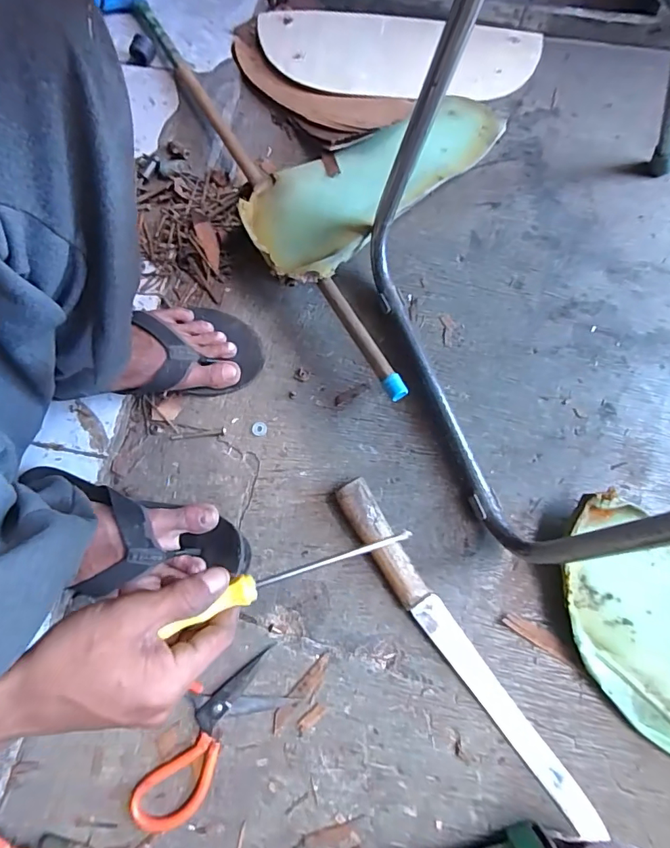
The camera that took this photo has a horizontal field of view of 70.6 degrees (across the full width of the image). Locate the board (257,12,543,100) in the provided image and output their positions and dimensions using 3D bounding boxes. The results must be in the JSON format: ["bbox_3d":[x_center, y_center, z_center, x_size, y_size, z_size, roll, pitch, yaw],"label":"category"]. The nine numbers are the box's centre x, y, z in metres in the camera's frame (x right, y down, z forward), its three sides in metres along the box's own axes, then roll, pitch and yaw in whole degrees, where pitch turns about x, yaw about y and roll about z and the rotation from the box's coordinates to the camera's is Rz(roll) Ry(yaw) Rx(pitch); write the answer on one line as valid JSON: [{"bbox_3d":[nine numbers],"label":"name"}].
[{"bbox_3d":[0.100,-0.562,0.722,0.425,0.027,0.160,4,73,-2],"label":"board"}]

